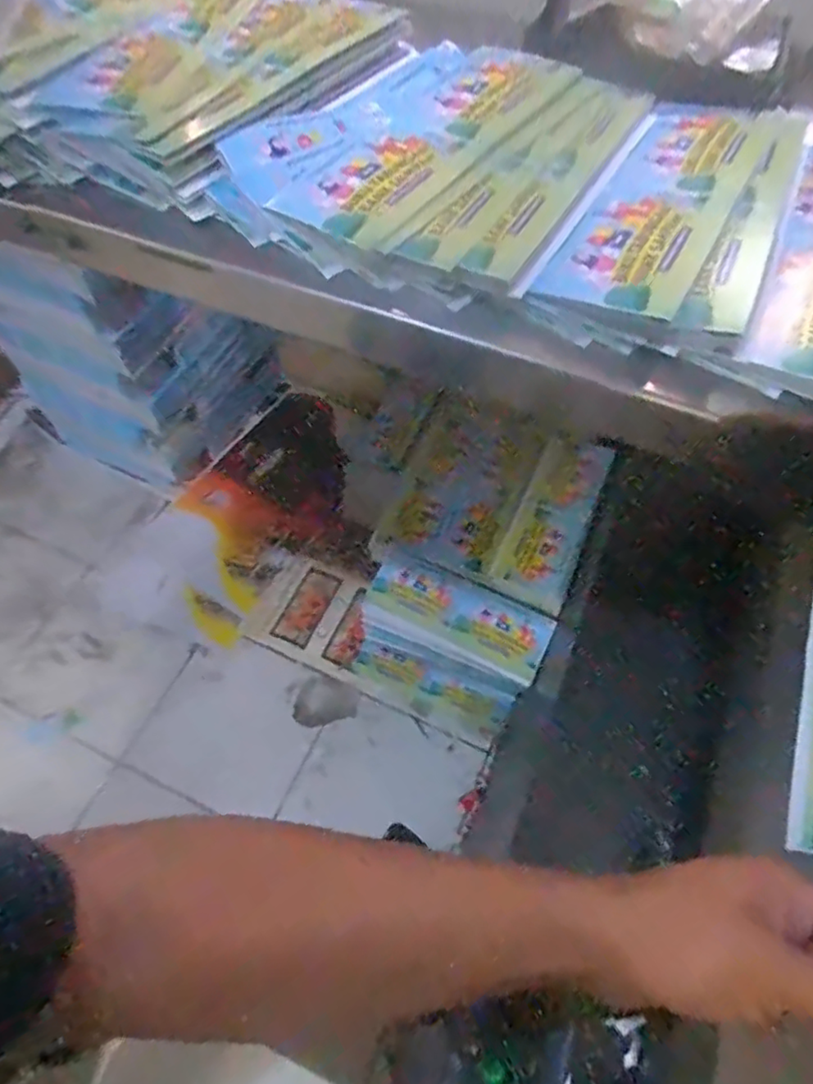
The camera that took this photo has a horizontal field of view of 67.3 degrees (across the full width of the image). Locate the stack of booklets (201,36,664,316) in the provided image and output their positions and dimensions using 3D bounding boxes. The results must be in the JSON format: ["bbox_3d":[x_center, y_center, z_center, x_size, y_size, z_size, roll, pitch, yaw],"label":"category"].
[{"bbox_3d":[0.024,-0.328,0.510,0.266,0.035,0.313,28,64,11],"label":"stack of booklets"}]

